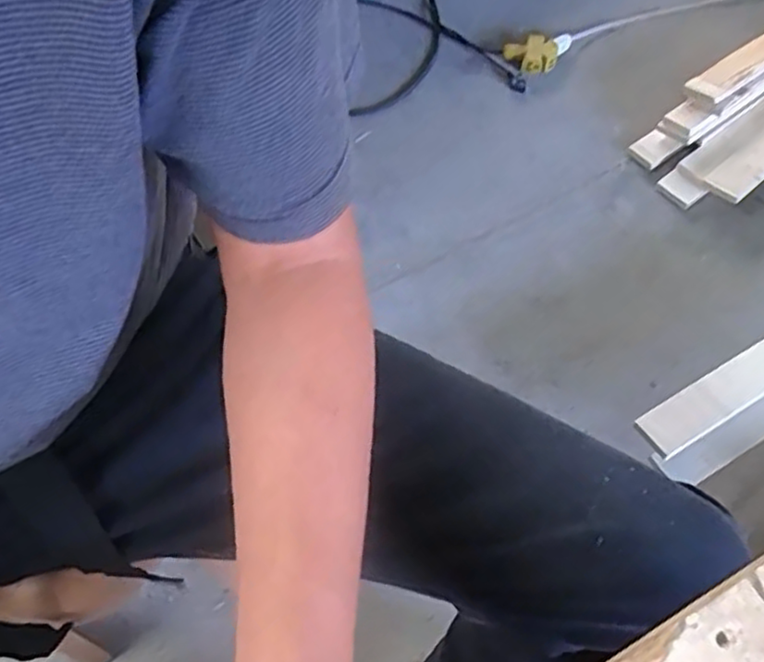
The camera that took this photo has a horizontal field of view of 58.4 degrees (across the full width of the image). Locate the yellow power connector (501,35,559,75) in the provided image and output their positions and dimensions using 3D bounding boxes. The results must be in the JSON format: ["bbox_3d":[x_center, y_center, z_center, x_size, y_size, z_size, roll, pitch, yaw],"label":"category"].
[{"bbox_3d":[0.335,-0.625,1.533,0.122,0.035,0.081,6,64,3],"label":"yellow power connector"}]

